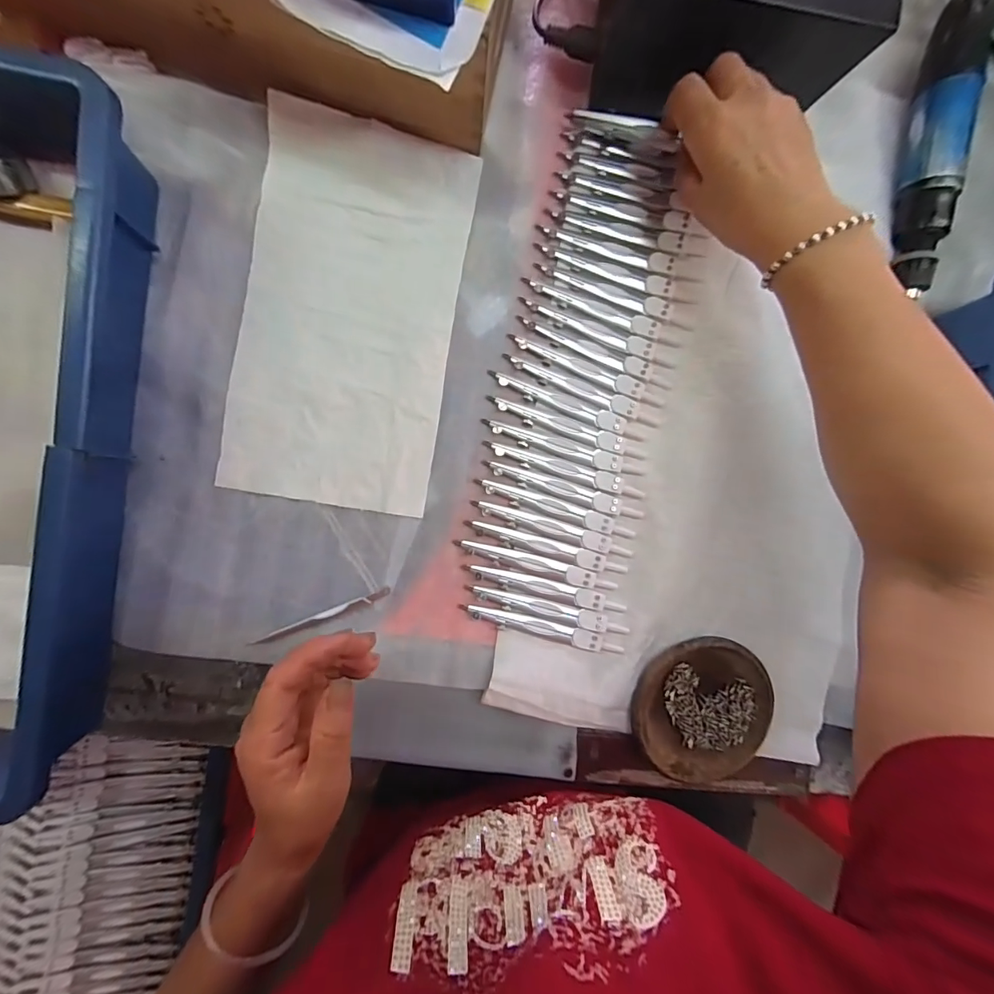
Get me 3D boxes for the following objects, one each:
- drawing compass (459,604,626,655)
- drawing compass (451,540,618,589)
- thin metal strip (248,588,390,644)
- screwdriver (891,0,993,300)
[{"bbox_3d":[0.035,0.103,0.352,0.128,0.007,0.014,13,92,-6],"label":"drawing compass"},{"bbox_3d":[0.031,0.054,0.353,0.126,0.010,0.013,14,92,-6],"label":"drawing compass"},{"bbox_3d":[-0.131,0.090,0.342,0.103,0.005,0.007,-20,95,-4],"label":"thin metal strip"},{"bbox_3d":[0.339,-0.274,0.349,0.033,0.035,0.212,9,92,-6],"label":"screwdriver"}]

